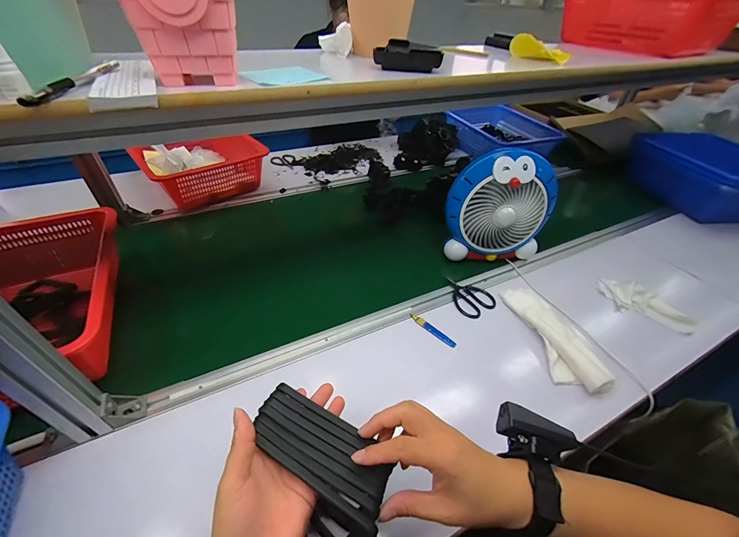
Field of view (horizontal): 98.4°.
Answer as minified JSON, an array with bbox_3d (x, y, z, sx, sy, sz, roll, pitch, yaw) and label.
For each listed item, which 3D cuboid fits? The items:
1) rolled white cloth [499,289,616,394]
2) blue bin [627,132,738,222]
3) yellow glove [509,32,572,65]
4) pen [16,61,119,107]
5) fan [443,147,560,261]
[{"bbox_3d":[0.333,0.119,0.584,0.081,0.034,0.221,-6,43,-10],"label":"rolled white cloth"},{"bbox_3d":[1.029,-0.270,0.976,0.386,0.164,0.309,-3,42,-7],"label":"blue bin"},{"bbox_3d":[0.350,-0.458,0.663,0.032,0.042,0.142,-22,48,-26],"label":"yellow glove"},{"bbox_3d":[-0.329,-0.209,0.355,0.016,0.016,0.145,4,42,0],"label":"pen"},{"bbox_3d":[0.284,-0.134,0.710,0.229,0.234,0.099,4,42,0],"label":"fan"}]

